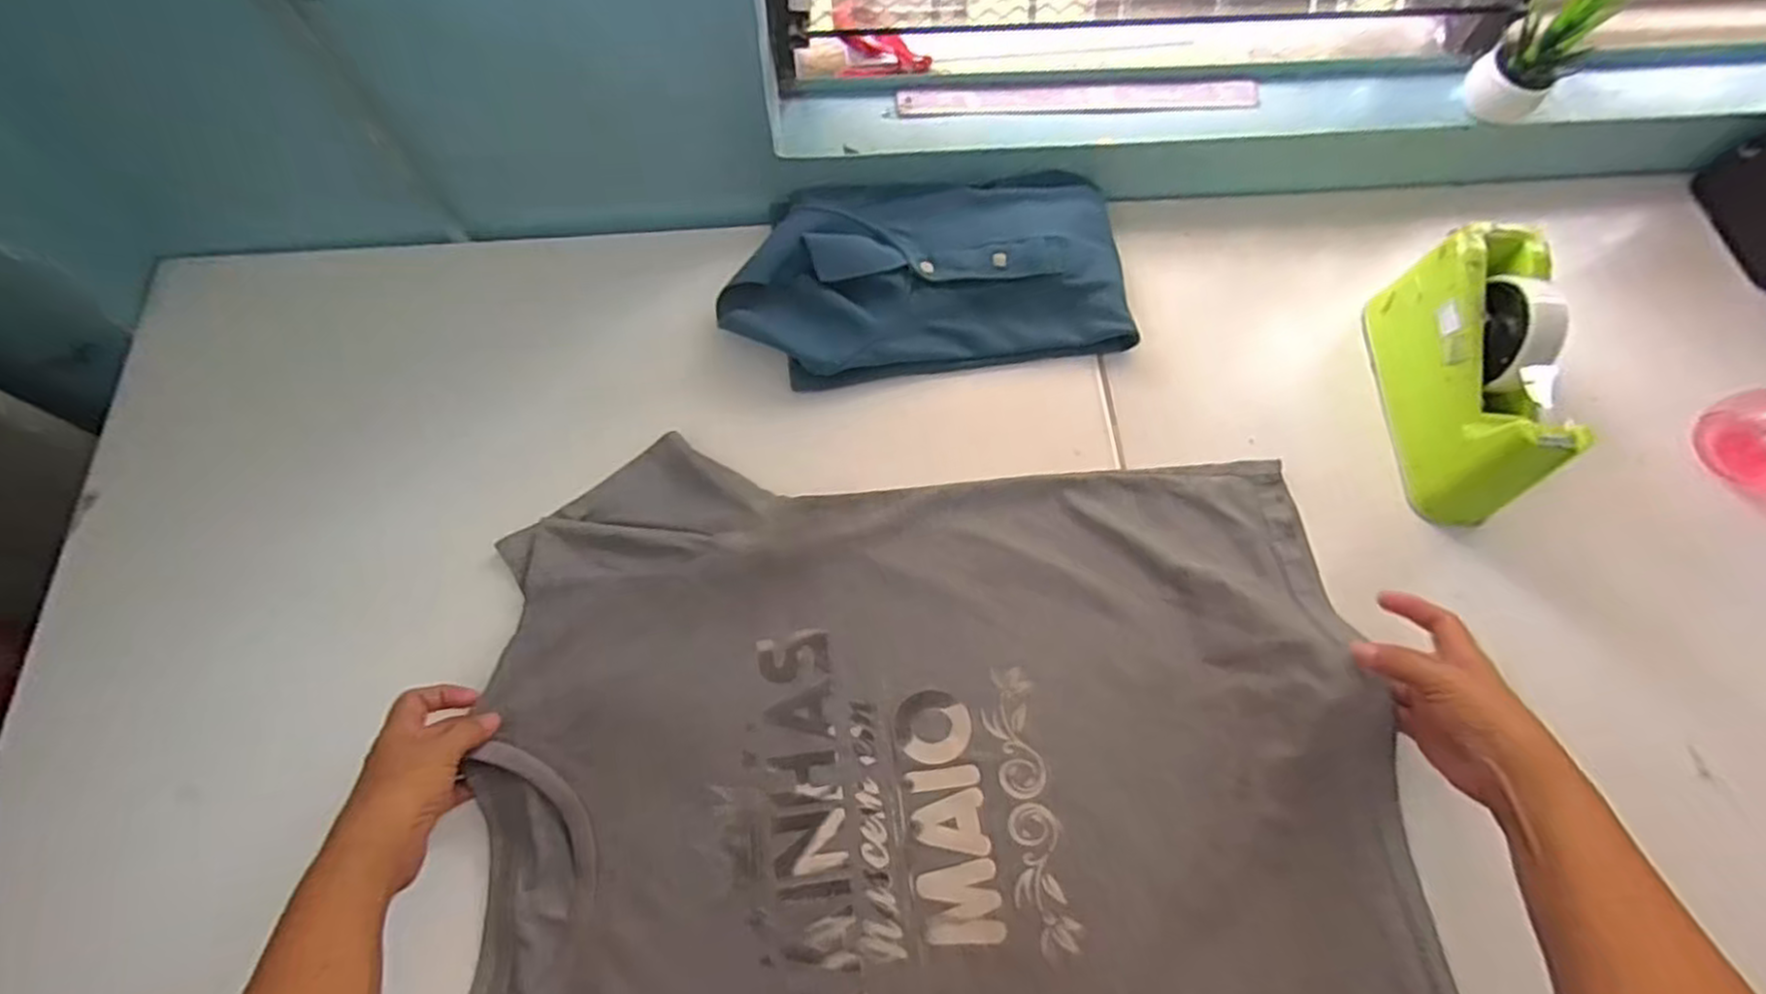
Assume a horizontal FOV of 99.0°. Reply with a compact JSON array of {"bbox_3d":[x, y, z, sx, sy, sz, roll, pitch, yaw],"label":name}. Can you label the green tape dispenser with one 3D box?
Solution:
[{"bbox_3d":[0.436,-0.089,0.554,0.072,0.112,0.193,-1,69,-2],"label":"green tape dispenser"}]

